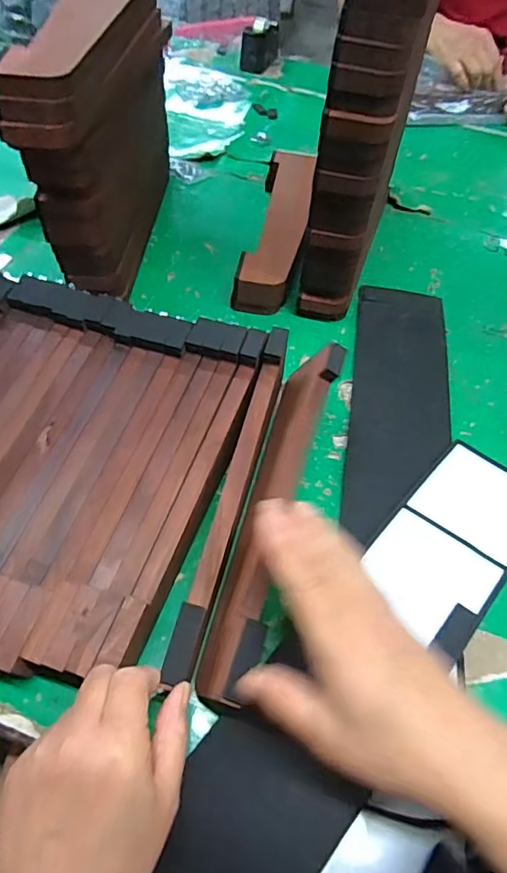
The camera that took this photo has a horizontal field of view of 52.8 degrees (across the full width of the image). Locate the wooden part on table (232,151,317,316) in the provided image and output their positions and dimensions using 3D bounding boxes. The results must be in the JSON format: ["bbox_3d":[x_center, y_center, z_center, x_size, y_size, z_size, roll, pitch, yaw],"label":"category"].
[{"bbox_3d":[0.035,-0.265,0.650,0.075,0.049,0.292,9,55,4],"label":"wooden part on table"}]

